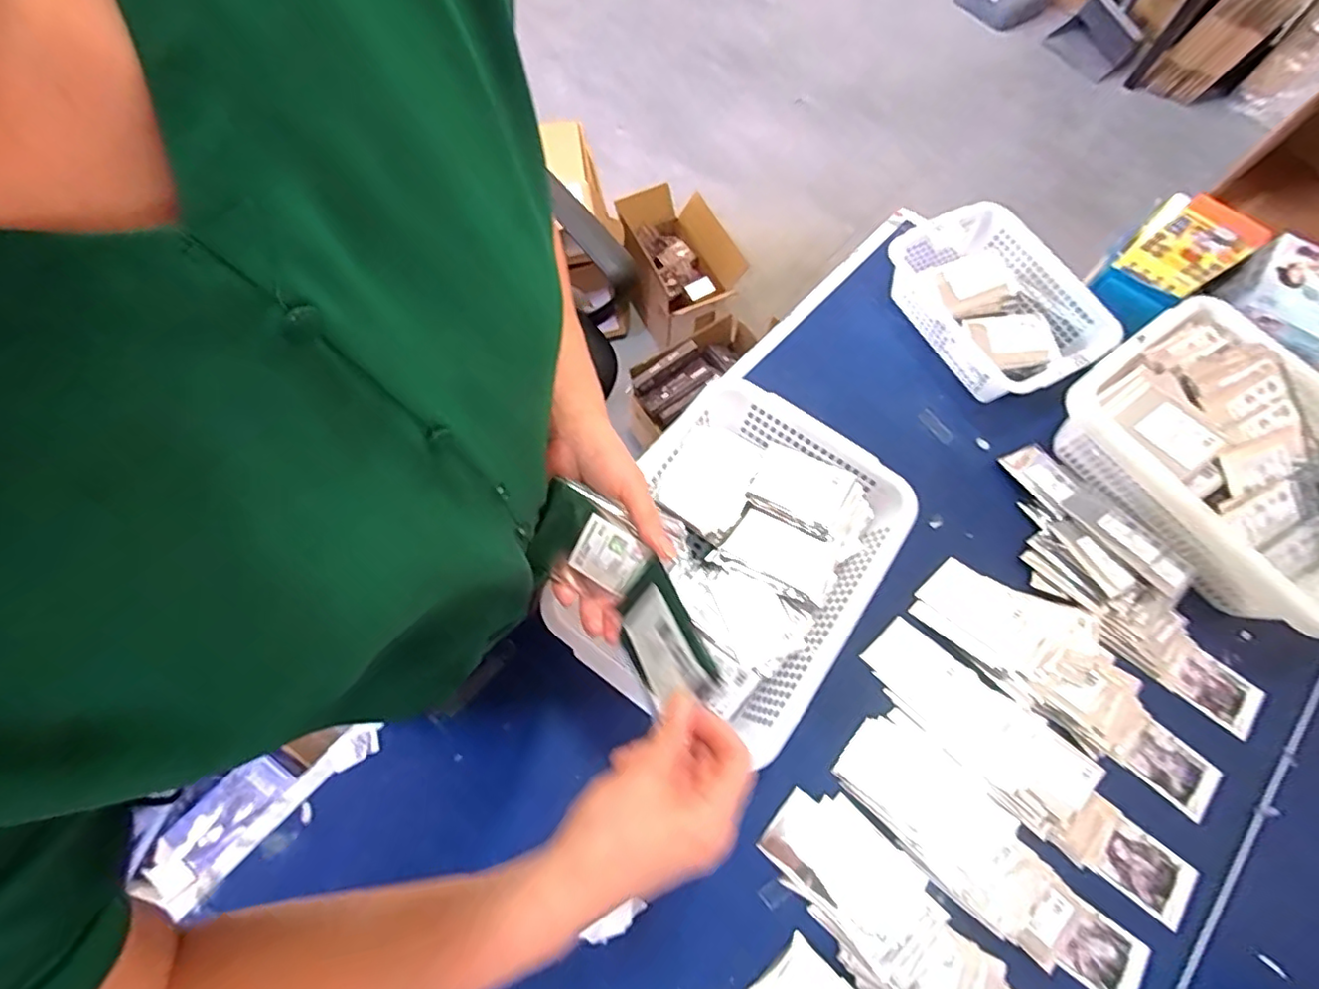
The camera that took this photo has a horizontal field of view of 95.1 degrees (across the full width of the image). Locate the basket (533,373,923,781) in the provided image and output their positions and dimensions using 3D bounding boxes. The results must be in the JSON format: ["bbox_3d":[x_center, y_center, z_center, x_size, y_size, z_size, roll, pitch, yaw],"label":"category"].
[{"bbox_3d":[0.070,0.069,0.658,0.287,0.107,0.340,33,70,11],"label":"basket"}]

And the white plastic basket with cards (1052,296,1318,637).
[{"bbox_3d":[0.662,-0.034,0.707,0.276,0.134,0.358,-38,74,-16],"label":"white plastic basket with cards"}]

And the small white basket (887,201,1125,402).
[{"bbox_3d":[0.438,-0.246,0.808,0.191,0.091,0.267,-28,72,-13],"label":"small white basket"}]

